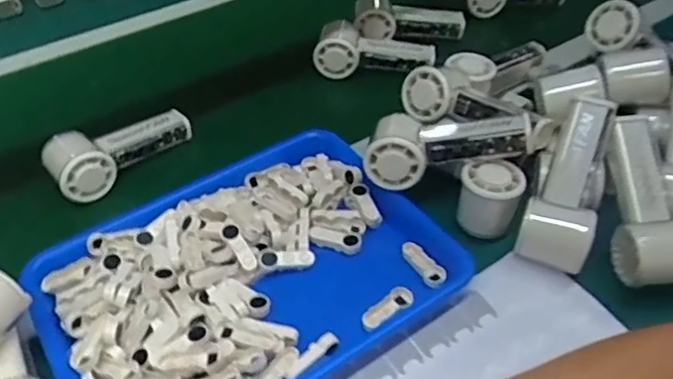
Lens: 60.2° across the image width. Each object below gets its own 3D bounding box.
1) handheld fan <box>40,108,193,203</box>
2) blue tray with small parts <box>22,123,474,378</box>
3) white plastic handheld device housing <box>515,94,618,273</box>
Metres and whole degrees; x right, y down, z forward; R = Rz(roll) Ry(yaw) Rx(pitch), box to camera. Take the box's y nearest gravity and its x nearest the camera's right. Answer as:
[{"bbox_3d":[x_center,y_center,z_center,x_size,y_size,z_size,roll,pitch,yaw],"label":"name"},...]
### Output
[{"bbox_3d":[-0.236,-0.048,0.638,0.152,0.047,0.069,-28,50,-24],"label":"handheld fan"},{"bbox_3d":[-0.081,0.074,0.519,0.336,0.037,0.252,-29,50,-24],"label":"blue tray with small parts"},{"bbox_3d":[0.215,-0.005,0.534,0.056,0.043,0.153,16,84,18],"label":"white plastic handheld device housing"}]

